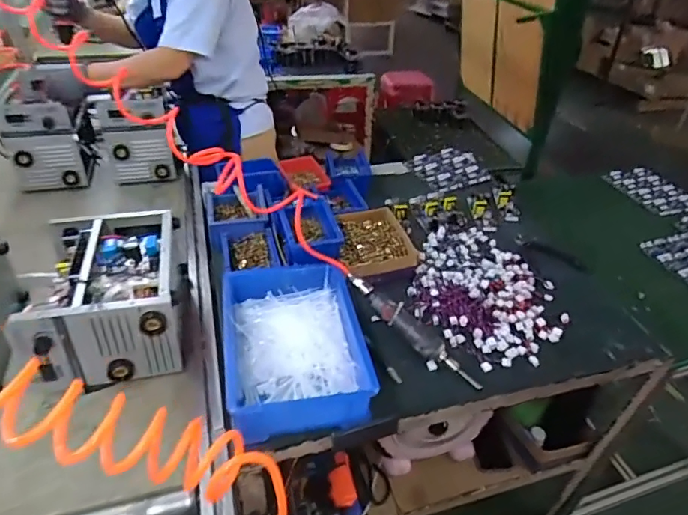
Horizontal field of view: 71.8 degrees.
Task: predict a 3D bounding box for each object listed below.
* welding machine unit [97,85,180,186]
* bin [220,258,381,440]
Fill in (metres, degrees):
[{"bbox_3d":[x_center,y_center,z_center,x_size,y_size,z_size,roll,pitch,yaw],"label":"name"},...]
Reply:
[{"bbox_3d":[-0.536,-0.326,1.272,0.165,0.225,0.209,-5,39,-12],"label":"welding machine unit"},{"bbox_3d":[-0.080,0.137,0.771,0.208,0.085,0.307,-5,39,-11],"label":"bin"}]

